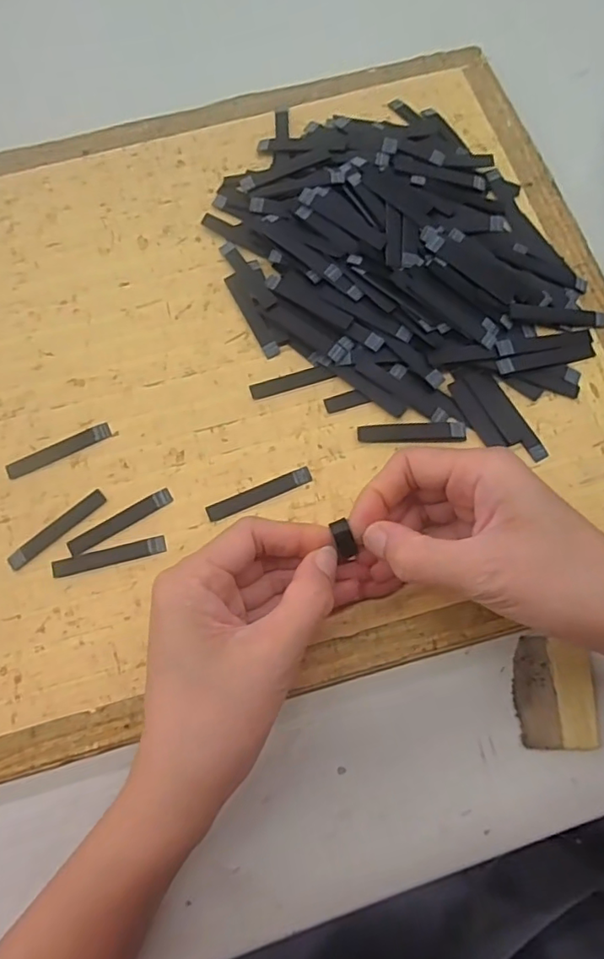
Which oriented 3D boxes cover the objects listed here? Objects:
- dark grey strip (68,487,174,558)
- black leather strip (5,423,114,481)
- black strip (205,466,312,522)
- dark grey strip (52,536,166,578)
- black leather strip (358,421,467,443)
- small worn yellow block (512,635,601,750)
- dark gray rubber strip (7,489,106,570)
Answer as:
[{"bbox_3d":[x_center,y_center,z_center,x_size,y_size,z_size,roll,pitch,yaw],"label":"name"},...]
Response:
[{"bbox_3d":[-0.100,0.023,0.307,0.060,0.004,0.010,-31,75,-7],"label":"dark grey strip"},{"bbox_3d":[-0.139,-0.017,0.318,0.061,0.004,0.010,-25,74,-5],"label":"black leather strip"},{"bbox_3d":[-0.024,0.007,0.309,0.060,0.004,0.009,-23,74,-5],"label":"black strip"},{"bbox_3d":[-0.104,0.041,0.300,0.060,0.004,0.010,-14,74,-2],"label":"dark grey strip"},{"bbox_3d":[0.062,-0.027,0.318,0.060,0.004,0.012,-1,74,1],"label":"black leather strip"},{"bbox_3d":[0.129,0.109,0.286,0.039,0.008,0.051,4,74,3],"label":"small worn yellow block"},{"bbox_3d":[-0.135,0.027,0.305,0.060,0.004,0.009,-40,76,-9],"label":"dark gray rubber strip"}]

